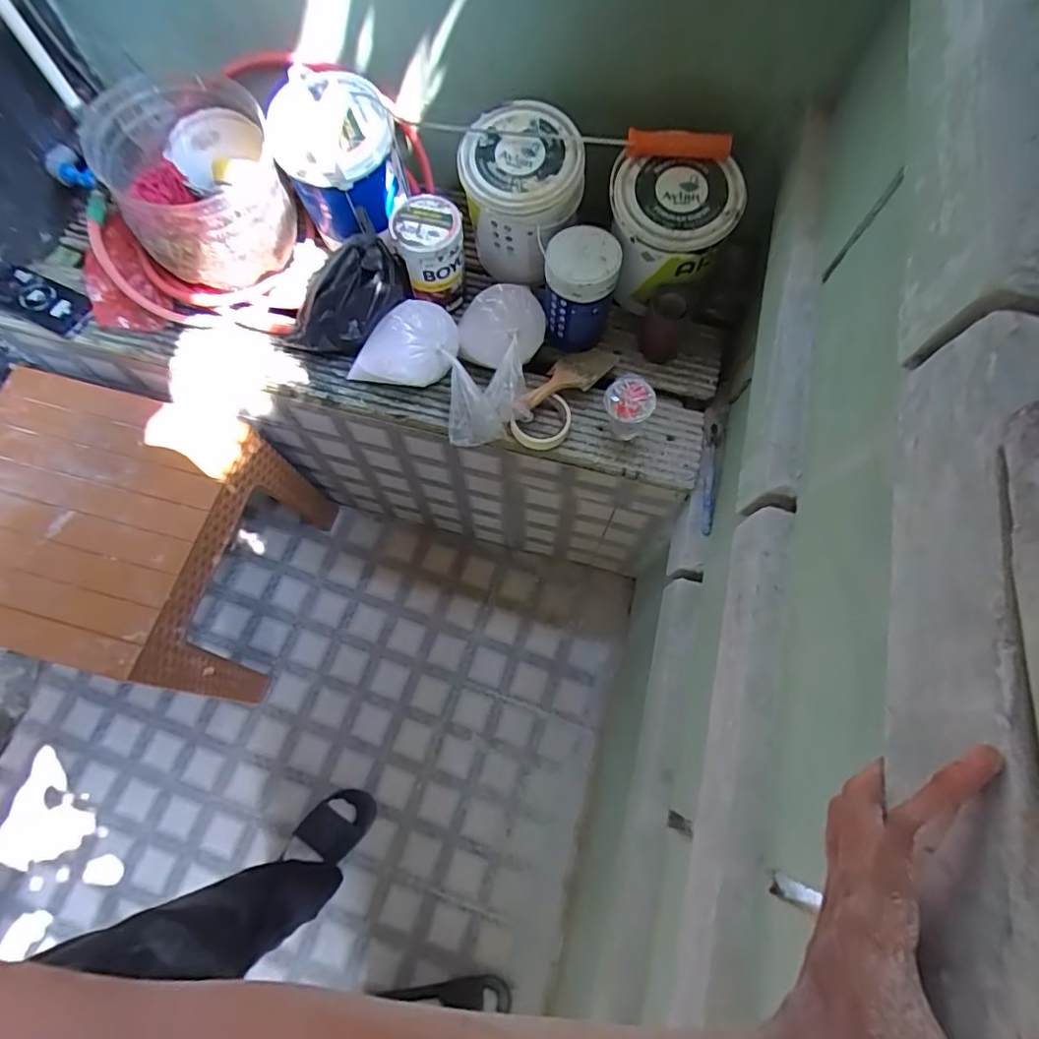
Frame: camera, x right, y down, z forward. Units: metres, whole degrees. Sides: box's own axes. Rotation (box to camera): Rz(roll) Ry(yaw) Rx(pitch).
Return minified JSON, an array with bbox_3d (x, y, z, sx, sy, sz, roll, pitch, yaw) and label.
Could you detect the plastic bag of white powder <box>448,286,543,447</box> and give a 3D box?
[{"bbox_3d":[-0.038,-0.235,0.860,0.137,0.101,0.217,5,70,0],"label":"plastic bag of white powder"}]

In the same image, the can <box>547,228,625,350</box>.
[{"bbox_3d":[0.091,-0.354,0.868,0.109,0.164,0.103,1,70,-2],"label":"can"}]

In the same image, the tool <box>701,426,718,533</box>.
[{"bbox_3d":[0.296,-0.064,0.876,0.016,0.013,0.182,10,70,2],"label":"tool"}]

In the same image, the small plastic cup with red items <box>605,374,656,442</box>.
[{"bbox_3d":[0.162,-0.167,0.850,0.068,0.092,0.065,1,70,-2],"label":"small plastic cup with red items"}]

